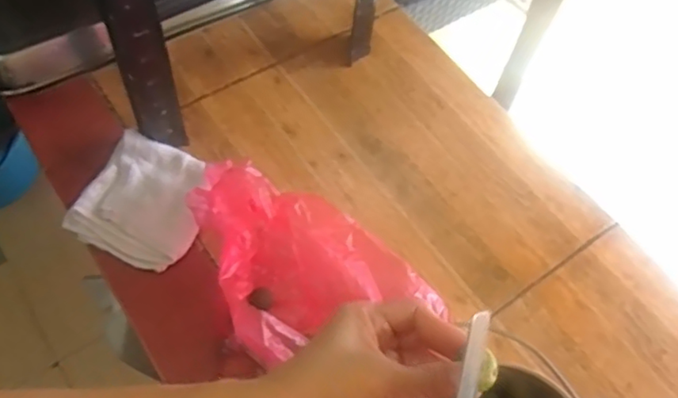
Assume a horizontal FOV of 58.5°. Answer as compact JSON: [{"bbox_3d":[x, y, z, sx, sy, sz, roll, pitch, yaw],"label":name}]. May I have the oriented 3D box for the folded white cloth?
[{"bbox_3d":[-0.202,-0.001,0.643,0.125,0.035,0.136,24,61,10],"label":"folded white cloth"}]

